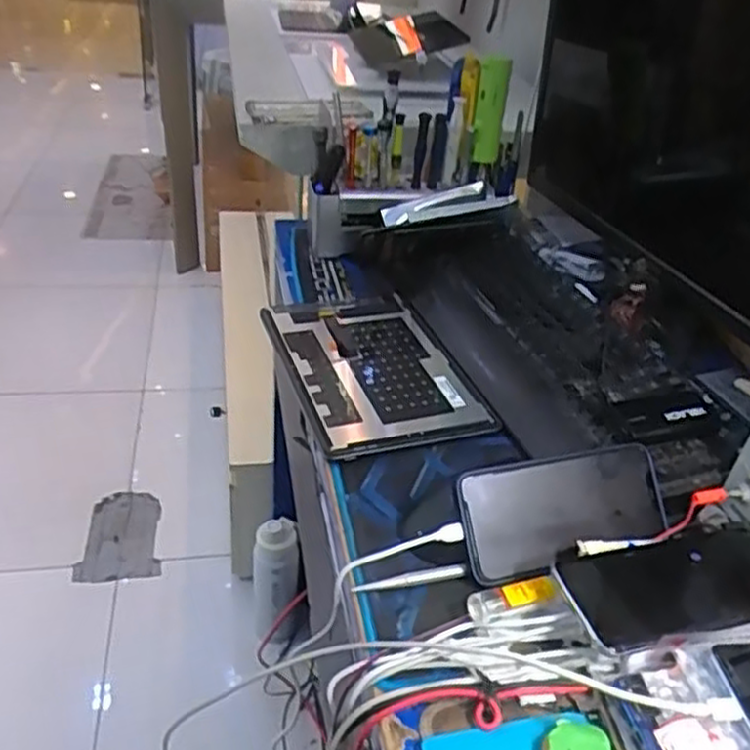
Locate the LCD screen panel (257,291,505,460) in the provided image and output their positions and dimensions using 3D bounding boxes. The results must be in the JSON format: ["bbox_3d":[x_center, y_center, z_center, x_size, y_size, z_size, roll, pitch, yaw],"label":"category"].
[{"bbox_3d":[-0.003,-0.014,0.734,0.166,0.016,0.263,-7,36,-20],"label":"LCD screen panel"}]

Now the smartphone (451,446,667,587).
[{"bbox_3d":[0.140,0.097,0.535,0.160,0.011,0.077,-9,77,-16],"label":"smartphone"}]

